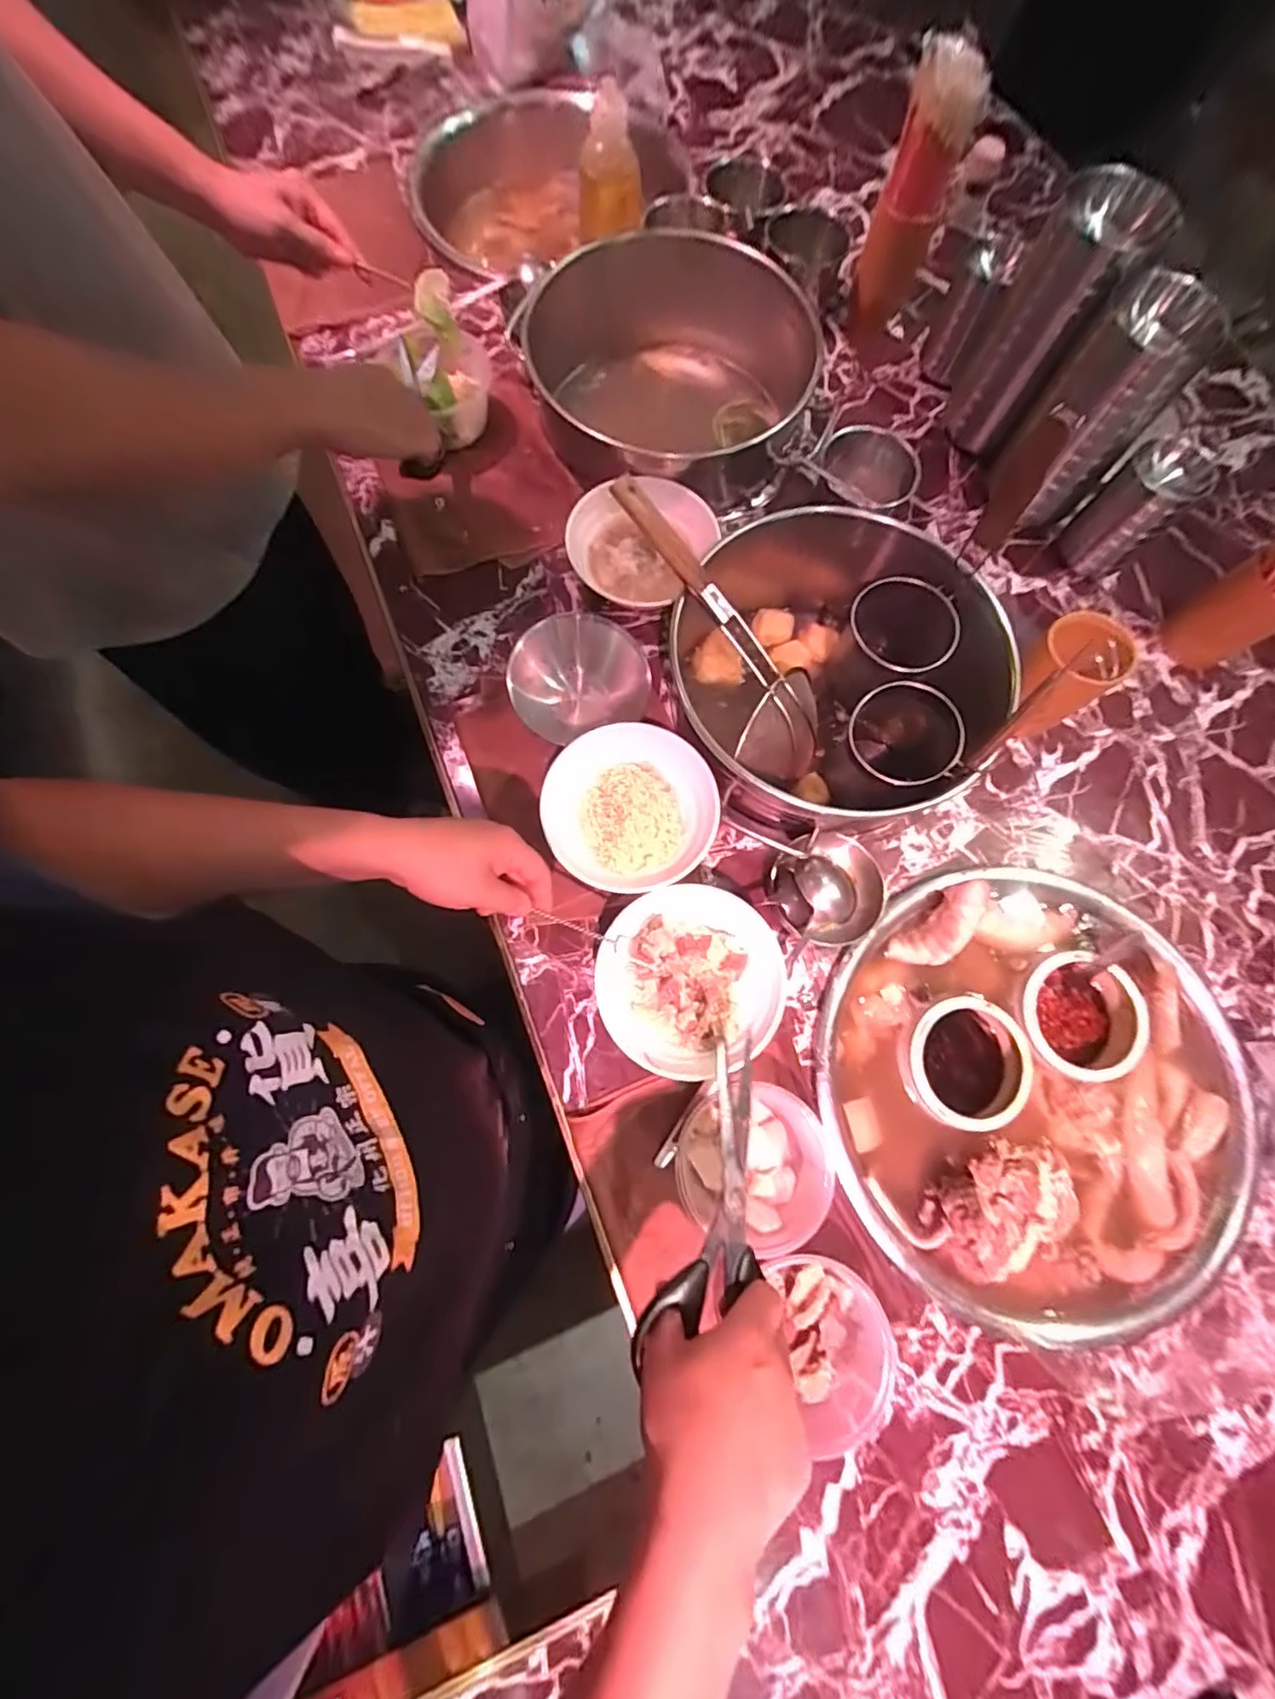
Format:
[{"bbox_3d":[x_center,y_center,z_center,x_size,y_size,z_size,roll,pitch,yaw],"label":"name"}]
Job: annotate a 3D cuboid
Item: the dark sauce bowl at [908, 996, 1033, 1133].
[{"bbox_3d":[0.335,0.219,0.610,0.115,0.057,0.122,0,76,-2],"label":"dark sauce bowl"}]

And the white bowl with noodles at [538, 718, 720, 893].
[{"bbox_3d":[-0.006,-0.037,0.615,0.175,0.067,0.166,0,76,-2],"label":"white bowl with noodles"}]

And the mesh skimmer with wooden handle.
[{"bbox_3d":[0.090,-0.236,0.628,0.138,0.058,0.345,-41,110,-11],"label":"mesh skimmer with wooden handle"}]

